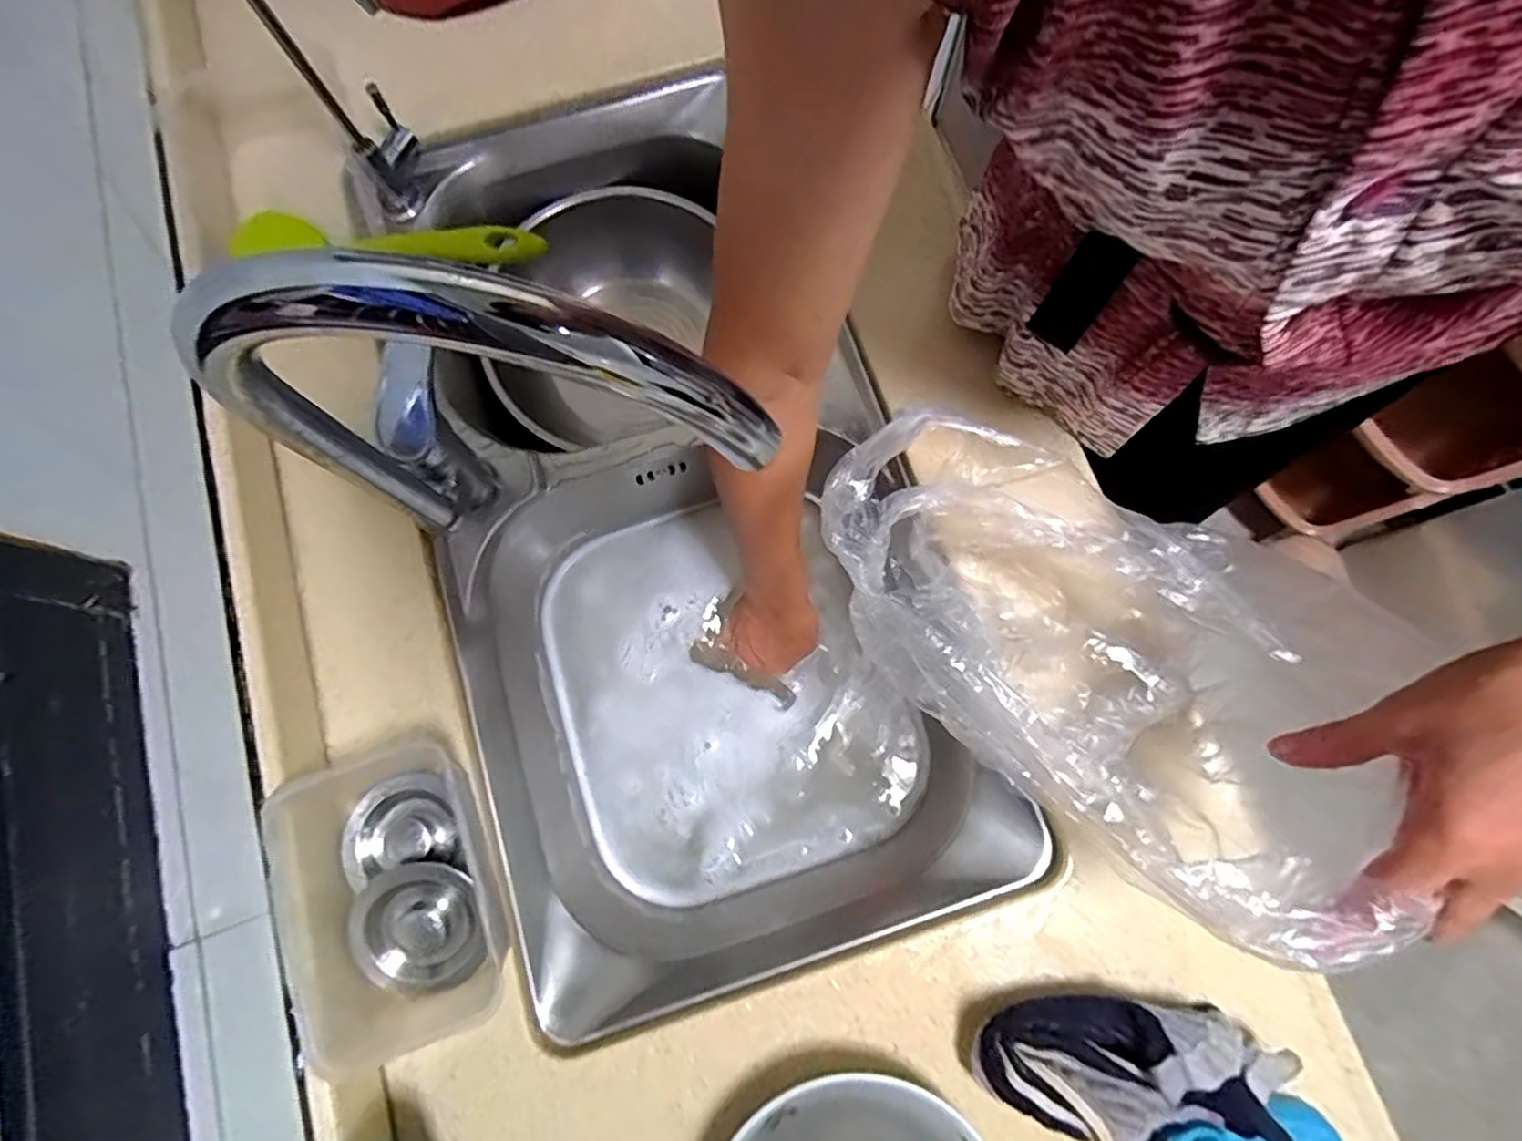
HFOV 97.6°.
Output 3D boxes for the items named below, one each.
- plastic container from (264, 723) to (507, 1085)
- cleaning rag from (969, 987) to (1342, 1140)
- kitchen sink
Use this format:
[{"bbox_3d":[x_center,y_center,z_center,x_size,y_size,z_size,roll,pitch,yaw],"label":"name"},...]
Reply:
[{"bbox_3d":[-0.234,0.200,0.419,0.114,0.056,0.176,-25,78,-5],"label":"plastic container"},{"bbox_3d":[0.247,0.314,0.394,0.223,0.059,0.115,35,79,7],"label":"cleaning rag"},{"bbox_3d":[-0.080,-0.049,0.594,0.359,0.158,0.714,-17,78,-4],"label":"kitchen sink"}]

